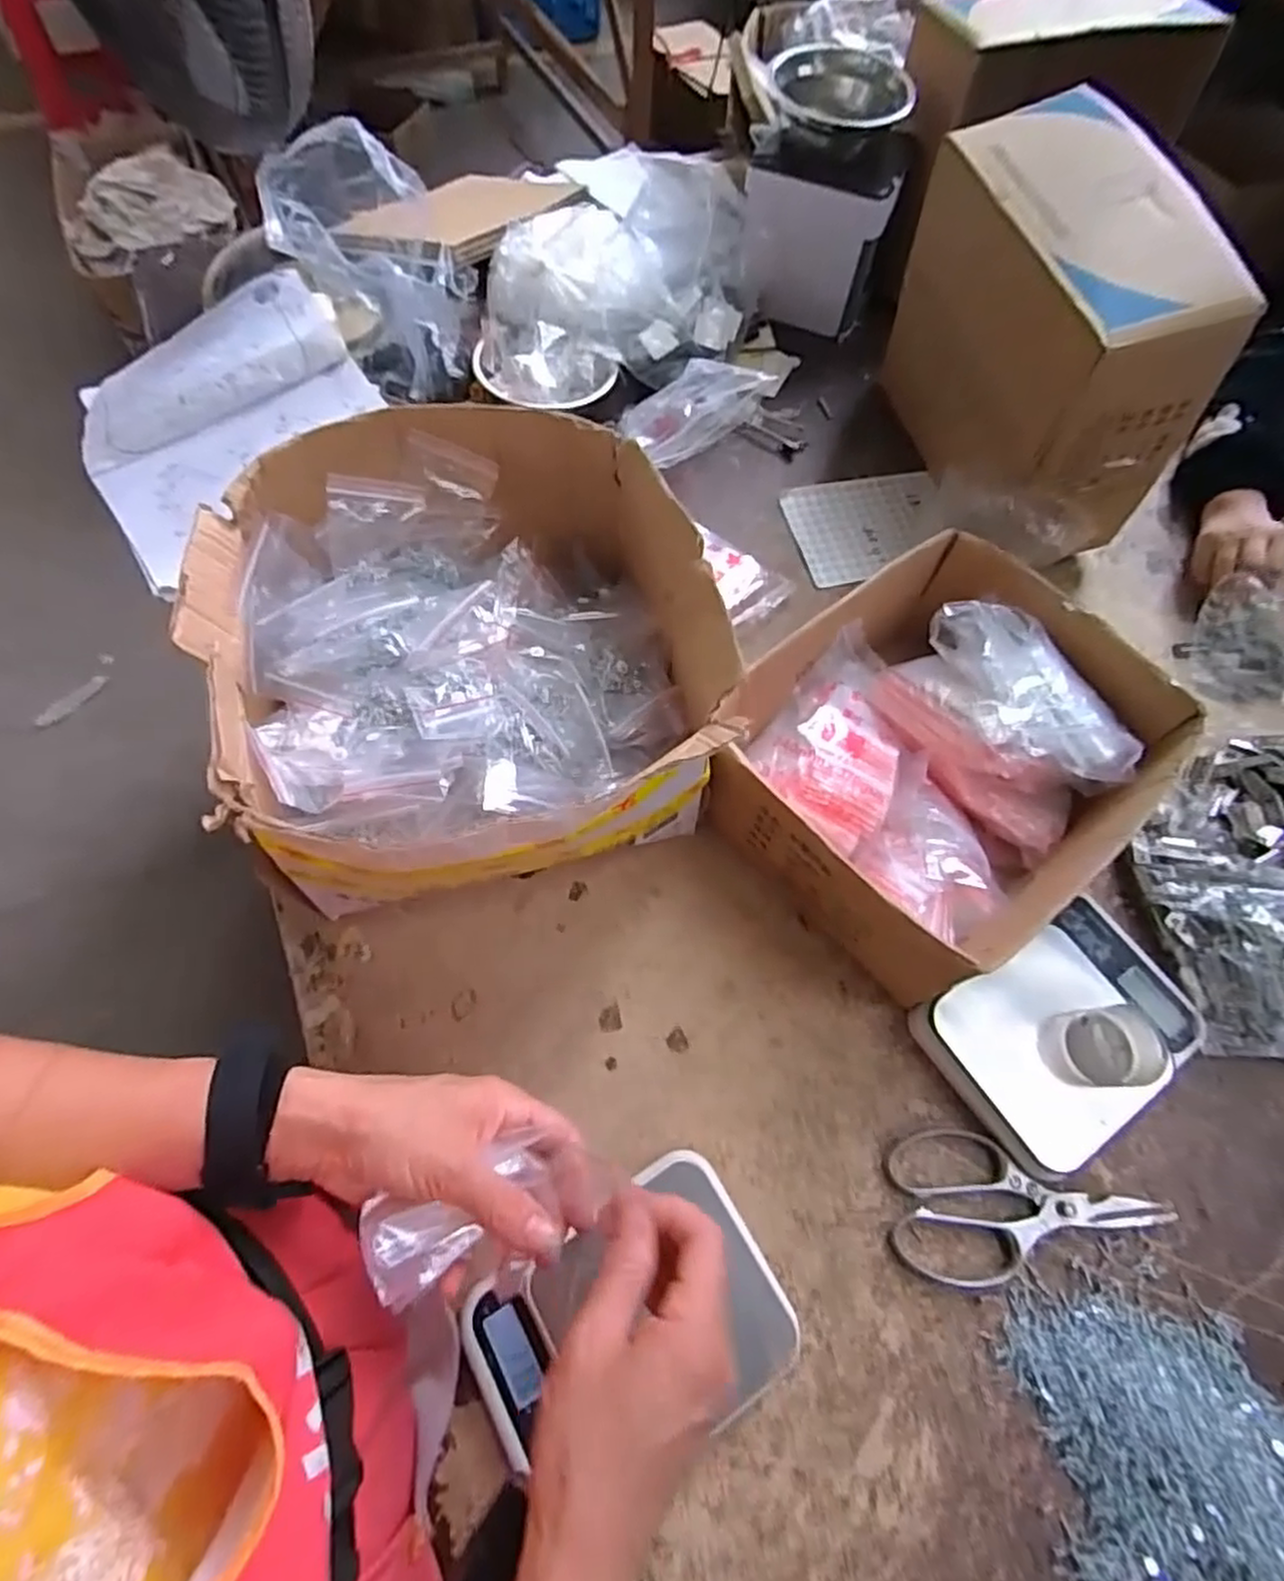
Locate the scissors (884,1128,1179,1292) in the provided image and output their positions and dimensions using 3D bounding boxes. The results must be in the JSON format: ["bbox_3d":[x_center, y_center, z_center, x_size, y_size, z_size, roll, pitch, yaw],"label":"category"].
[{"bbox_3d":[0.279,0.295,0.512,0.202,0.009,0.098,-1,66,-2],"label":"scissors"}]

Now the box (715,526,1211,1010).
[{"bbox_3d":[0.238,-0.032,0.596,0.326,0.125,0.254,-38,72,-16],"label":"box"}]

